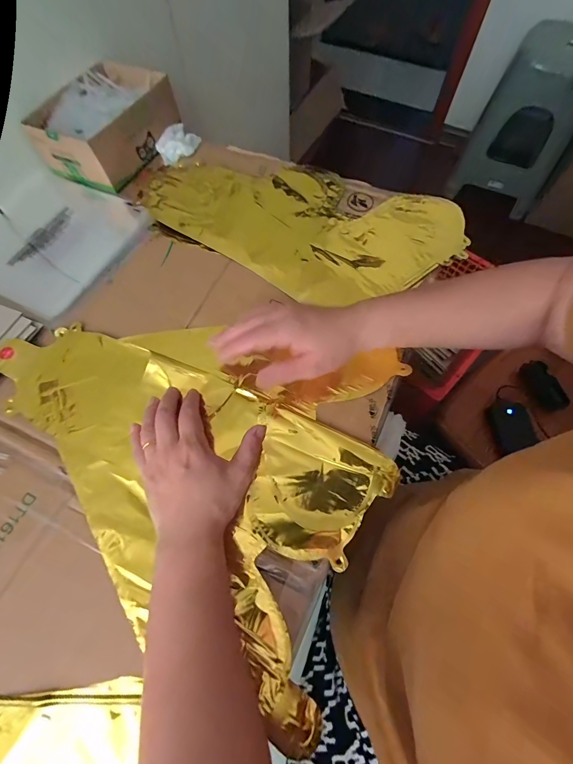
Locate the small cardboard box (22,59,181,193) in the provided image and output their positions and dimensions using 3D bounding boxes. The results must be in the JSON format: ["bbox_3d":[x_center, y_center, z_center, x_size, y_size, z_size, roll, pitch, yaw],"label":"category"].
[{"bbox_3d":[-0.268,-0.396,0.493,0.126,0.061,0.190,23,70,11],"label":"small cardboard box"}]

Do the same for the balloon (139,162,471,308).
[{"bbox_3d":[0.008,-0.220,0.438,0.428,0.013,0.218,20,70,10],"label":"balloon"}]

